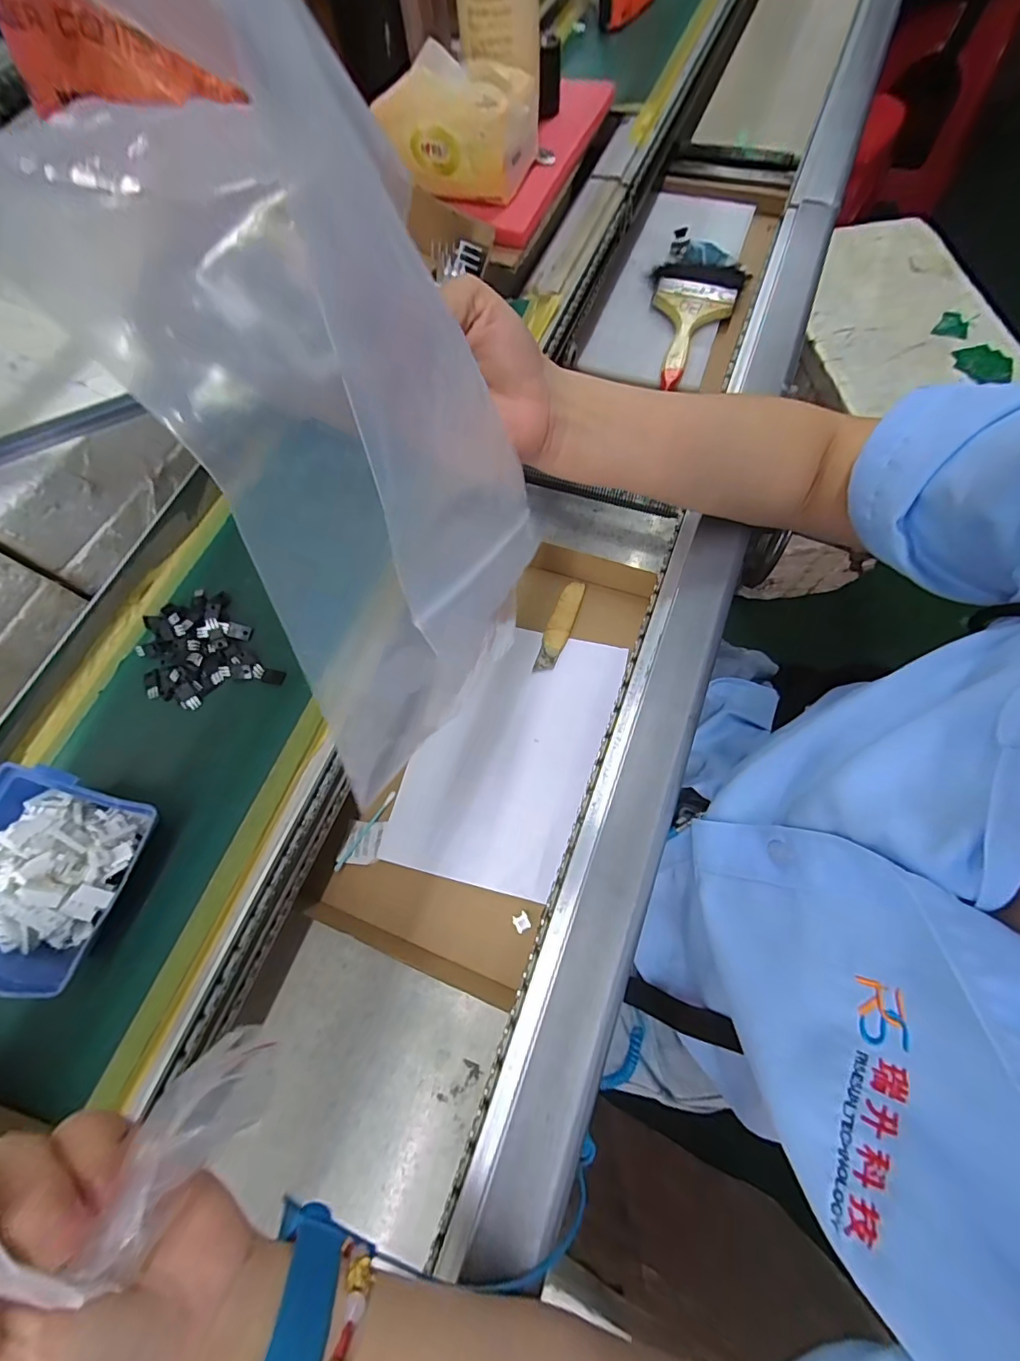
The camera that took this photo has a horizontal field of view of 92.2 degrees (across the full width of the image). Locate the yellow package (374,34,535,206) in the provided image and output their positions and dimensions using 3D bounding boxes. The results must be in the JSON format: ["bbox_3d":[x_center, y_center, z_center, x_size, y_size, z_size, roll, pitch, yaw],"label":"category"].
[{"bbox_3d":[-0.049,-0.512,0.453,0.128,0.075,0.069,20,71,10],"label":"yellow package"}]

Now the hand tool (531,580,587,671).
[{"bbox_3d":[0.047,-0.051,0.456,0.022,0.008,0.095,19,71,10],"label":"hand tool"}]

